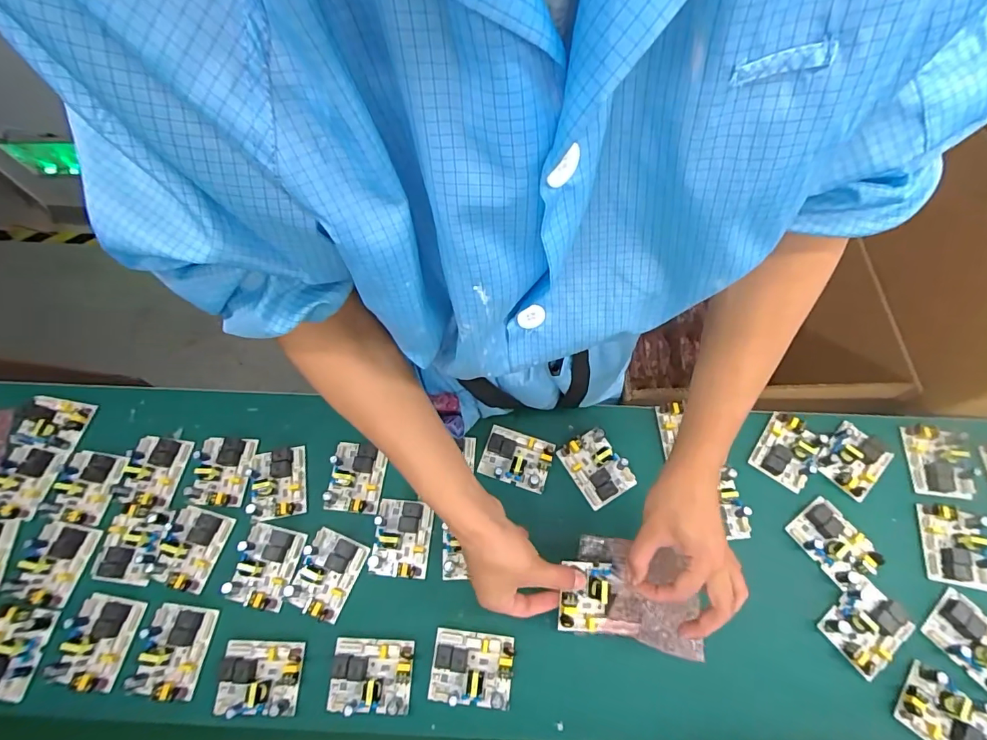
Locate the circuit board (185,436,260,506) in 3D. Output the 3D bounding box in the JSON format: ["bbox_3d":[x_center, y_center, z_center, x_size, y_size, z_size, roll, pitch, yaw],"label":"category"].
[{"bbox_3d":[-0.323,0.117,0.546,0.066,0.021,0.078,2,67,1],"label":"circuit board"}]

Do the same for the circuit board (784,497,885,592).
[{"bbox_3d":[0.375,0.191,0.513,0.058,0.021,0.079,-34,71,-13],"label":"circuit board"}]

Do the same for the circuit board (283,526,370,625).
[{"bbox_3d":[-0.181,0.218,0.499,0.061,0.020,0.080,21,69,9],"label":"circuit board"}]

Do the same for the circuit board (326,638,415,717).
[{"bbox_3d":[-0.123,0.304,0.463,0.080,0.022,0.062,1,67,1],"label":"circuit board"}]

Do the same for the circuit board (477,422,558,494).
[{"bbox_3d":[0.027,0.103,0.553,0.080,0.021,0.061,18,68,8],"label":"circuit board"}]

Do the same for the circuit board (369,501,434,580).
[{"bbox_3d":[-0.102,0.185,0.514,0.061,0.023,0.079,4,67,2],"label":"circuit board"}]

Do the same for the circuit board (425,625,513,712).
[{"bbox_3d":[-0.022,0.298,0.464,0.081,0.026,0.061,5,67,3],"label":"circuit board"}]

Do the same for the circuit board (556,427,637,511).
[{"bbox_3d":[0.122,0.112,0.546,0.061,0.024,0.079,-30,70,-11],"label":"circuit board"}]

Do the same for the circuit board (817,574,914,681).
[{"bbox_3d":[0.383,0.263,0.477,0.079,0.018,0.060,-40,72,-15],"label":"circuit board"}]

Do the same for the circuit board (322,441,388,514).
[{"bbox_3d":[-0.163,0.123,0.542,0.063,0.020,0.079,4,67,3],"label":"circuit board"}]

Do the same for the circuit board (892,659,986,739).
[{"bbox_3d":[0.436,0.332,0.443,0.074,0.018,0.064,38,72,15],"label":"circuit board"}]

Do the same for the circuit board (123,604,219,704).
[{"bbox_3d":[-0.329,0.284,0.469,0.063,0.023,0.080,6,67,3],"label":"circuit board"}]

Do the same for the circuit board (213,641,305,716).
[{"bbox_3d":[-0.236,0.306,0.463,0.082,0.024,0.063,0,67,1],"label":"circuit board"}]

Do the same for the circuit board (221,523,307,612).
[{"bbox_3d":[-0.250,0.210,0.500,0.063,0.024,0.079,11,68,5],"label":"circuit board"}]

